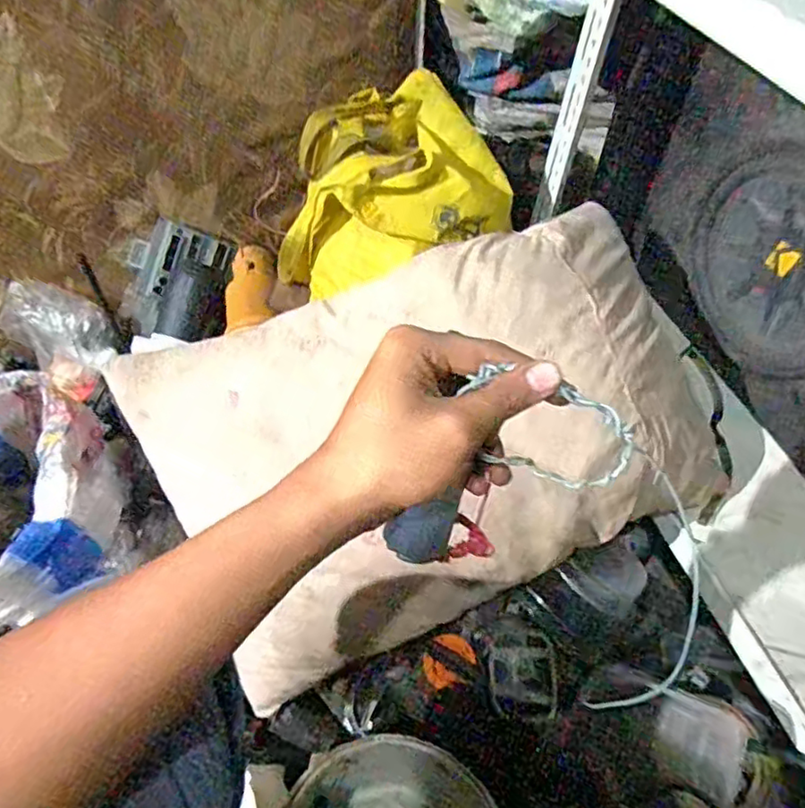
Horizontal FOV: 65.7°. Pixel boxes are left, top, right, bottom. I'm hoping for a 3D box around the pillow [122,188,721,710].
[{"bbox_3d":[0.038,0.031,0.625,0.543,0.108,0.361,-22,83,-2],"label":"pillow"}]

